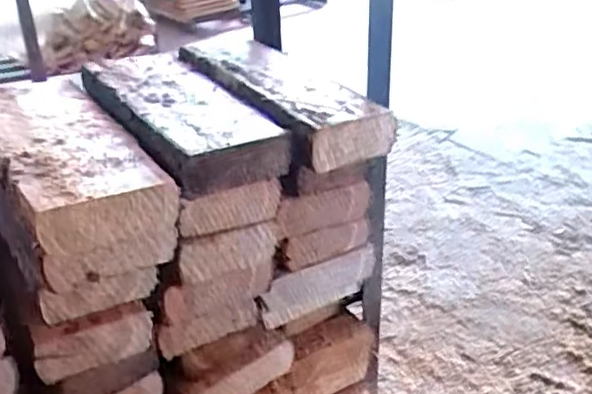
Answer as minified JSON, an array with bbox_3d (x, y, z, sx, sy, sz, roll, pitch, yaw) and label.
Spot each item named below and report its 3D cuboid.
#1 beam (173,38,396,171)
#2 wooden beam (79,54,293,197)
[{"bbox_3d":[-0.031,-0.178,1.134,0.174,0.101,0.527,-20,36,-26],"label":"beam"},{"bbox_3d":[-0.198,-0.143,1.064,0.185,0.086,0.517,-19,35,-25],"label":"wooden beam"}]

